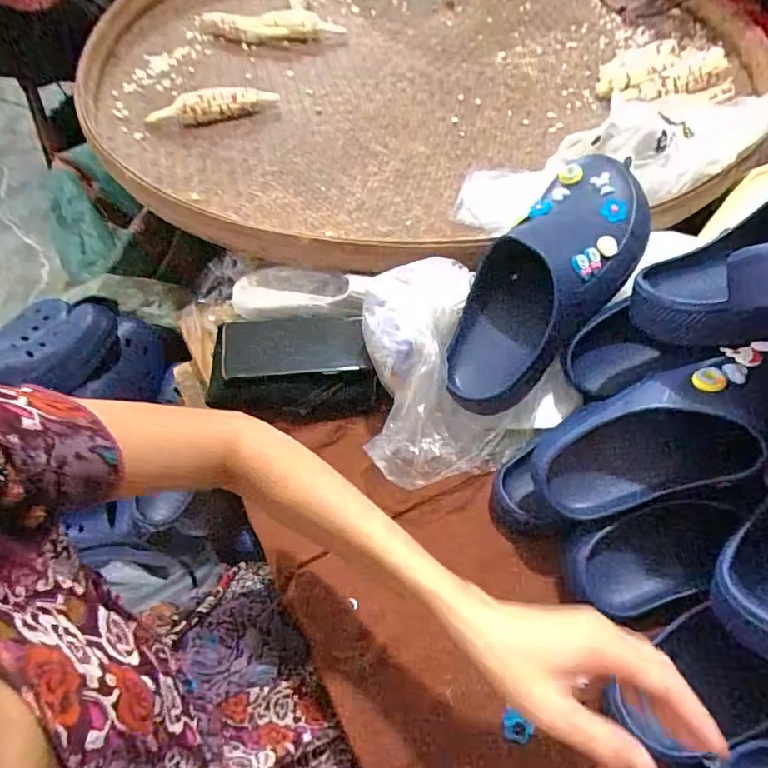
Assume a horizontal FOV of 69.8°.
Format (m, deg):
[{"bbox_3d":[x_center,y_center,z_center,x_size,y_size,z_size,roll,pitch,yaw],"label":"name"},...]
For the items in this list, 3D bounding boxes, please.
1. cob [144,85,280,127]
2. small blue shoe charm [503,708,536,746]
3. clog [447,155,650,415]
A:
[{"bbox_3d":[-0.301,-0.488,0.959,0.230,0.040,0.041,-12,55,-5],"label":"cob"},{"bbox_3d":[0.112,0.287,0.460,0.024,0.005,0.022,6,56,7],"label":"small blue shoe charm"},{"bbox_3d":[0.168,-0.104,0.565,0.113,0.086,0.294,34,91,24],"label":"clog"}]

